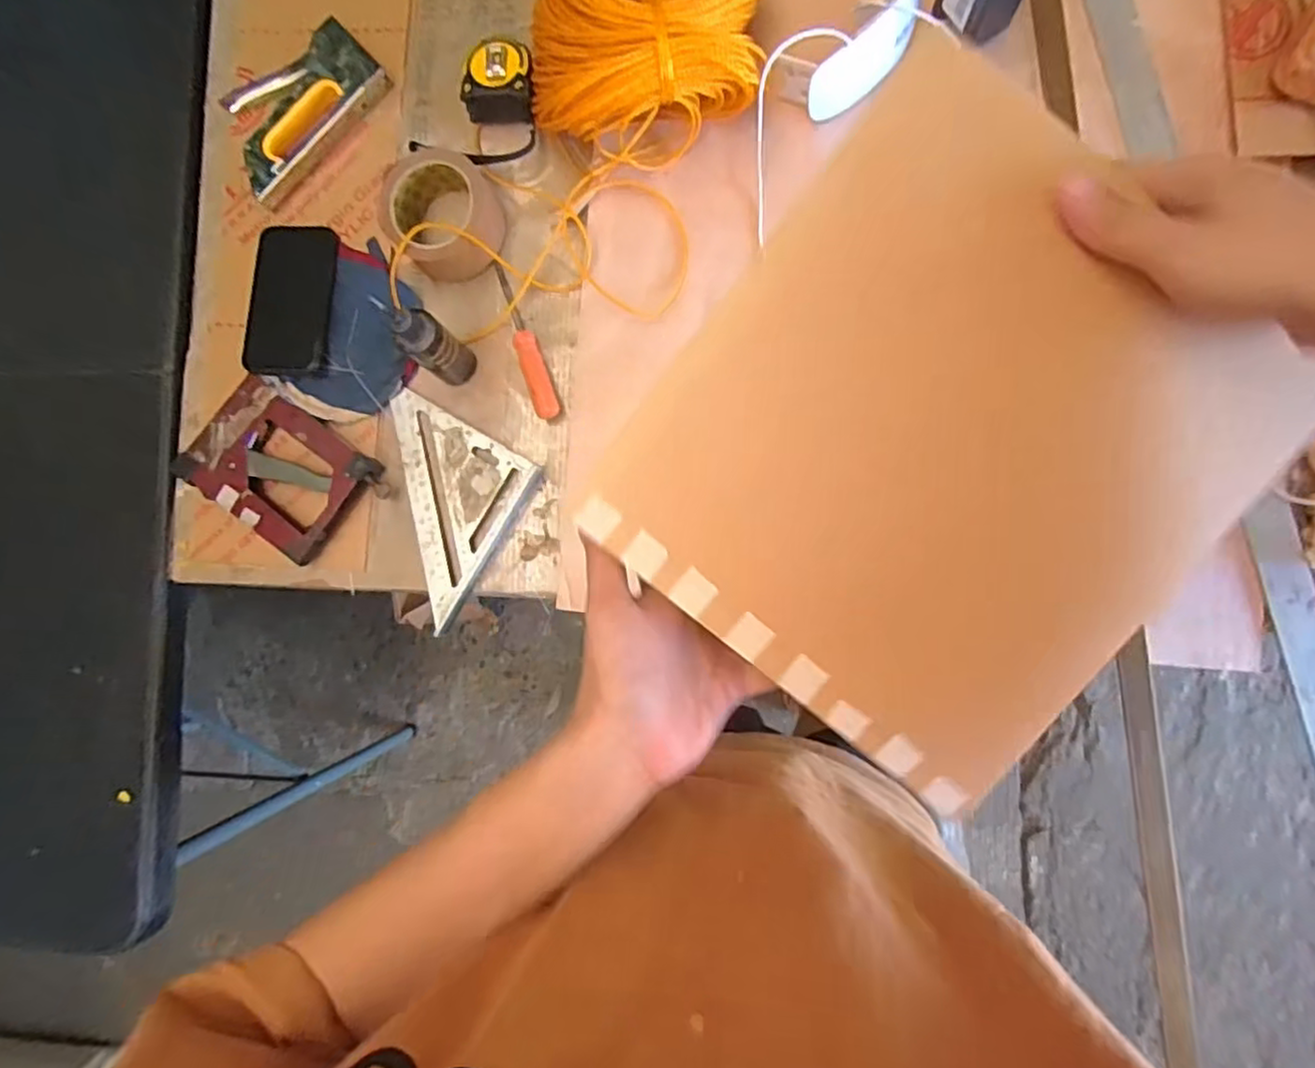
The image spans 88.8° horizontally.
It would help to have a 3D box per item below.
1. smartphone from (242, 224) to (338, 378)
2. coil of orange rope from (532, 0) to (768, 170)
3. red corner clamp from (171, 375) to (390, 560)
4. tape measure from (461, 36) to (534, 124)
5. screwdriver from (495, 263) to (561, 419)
[{"bbox_3d":[-0.352,-0.223,0.643,0.076,0.009,0.141,6,87,1],"label":"smartphone"},{"bbox_3d":[-0.009,-0.427,0.588,0.207,0.102,0.161,-8,87,6],"label":"coil of orange rope"},{"bbox_3d":[-0.358,-0.060,0.638,0.174,0.026,0.119,35,92,7],"label":"red corner clamp"},{"bbox_3d":[-0.144,-0.426,0.634,0.069,0.034,0.065,7,88,7],"label":"tape measure"},{"bbox_3d":[-0.126,-0.183,0.634,0.022,0.021,0.158,-21,85,5],"label":"screwdriver"}]

